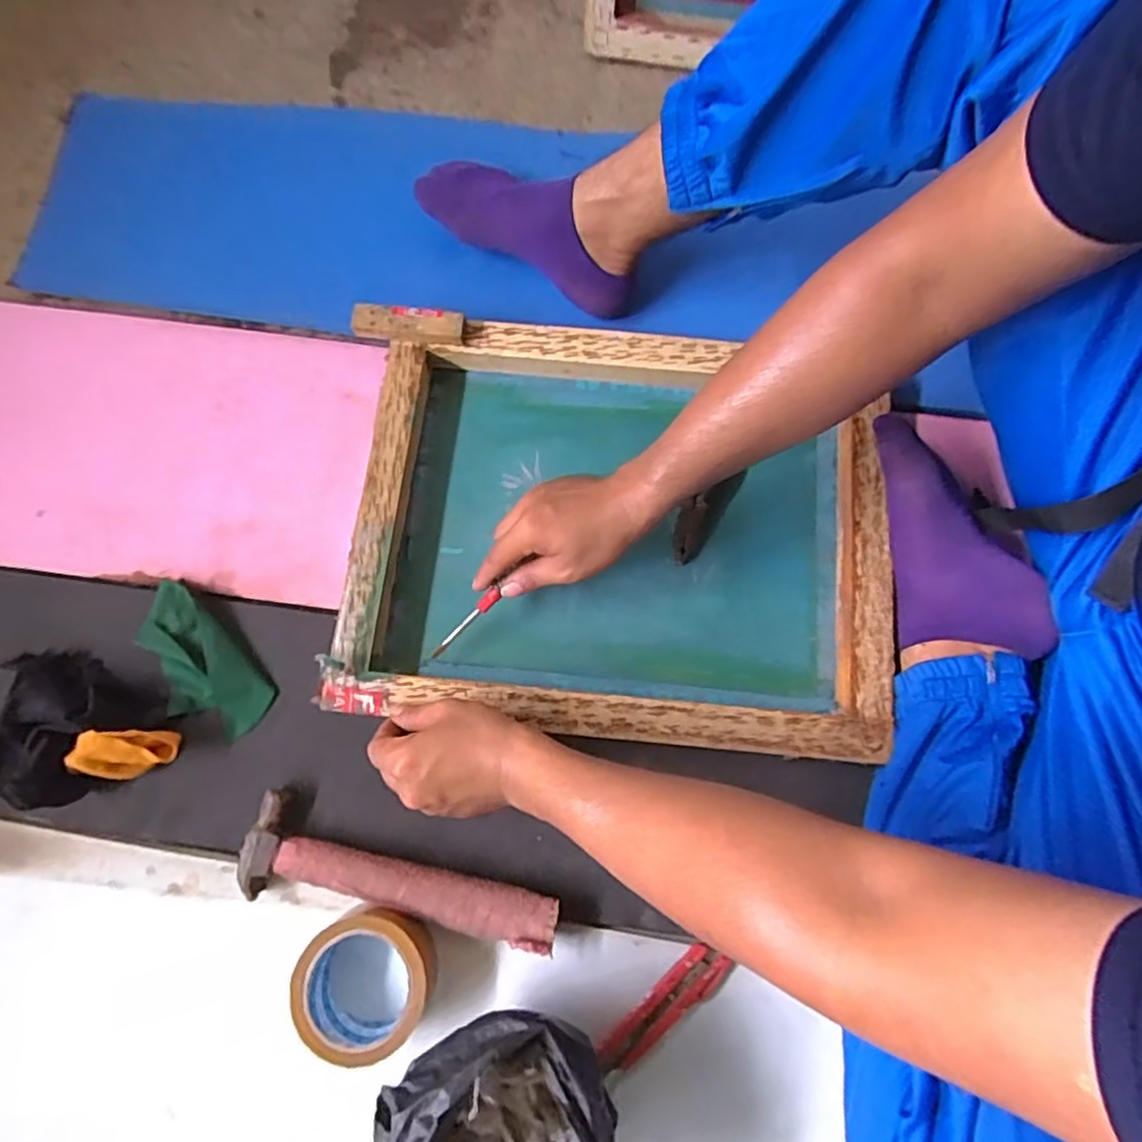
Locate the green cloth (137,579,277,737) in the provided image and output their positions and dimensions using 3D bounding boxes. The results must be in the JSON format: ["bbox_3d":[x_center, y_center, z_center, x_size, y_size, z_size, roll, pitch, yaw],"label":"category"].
[{"bbox_3d":[-0.338,0.084,0.592,0.072,0.020,0.149,-44,79,-11],"label":"green cloth"}]

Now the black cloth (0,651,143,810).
[{"bbox_3d":[-0.450,0.135,0.566,0.119,0.052,0.129,8,75,2],"label":"black cloth"}]

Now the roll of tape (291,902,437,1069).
[{"bbox_3d":[-0.160,0.324,0.521,0.100,0.047,0.105,0,75,0],"label":"roll of tape"}]

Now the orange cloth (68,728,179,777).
[{"bbox_3d":[-0.378,0.155,0.557,0.076,0.016,0.048,13,108,-26],"label":"orange cloth"}]

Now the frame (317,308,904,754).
[{"bbox_3d":[0.042,-0.037,0.600,0.469,0.068,0.362,5,75,2],"label":"frame"}]

